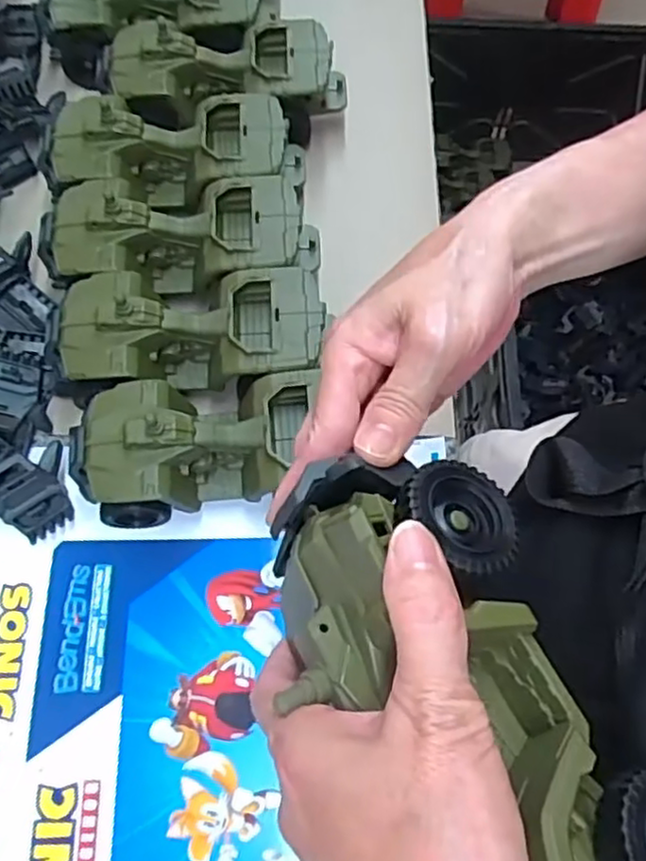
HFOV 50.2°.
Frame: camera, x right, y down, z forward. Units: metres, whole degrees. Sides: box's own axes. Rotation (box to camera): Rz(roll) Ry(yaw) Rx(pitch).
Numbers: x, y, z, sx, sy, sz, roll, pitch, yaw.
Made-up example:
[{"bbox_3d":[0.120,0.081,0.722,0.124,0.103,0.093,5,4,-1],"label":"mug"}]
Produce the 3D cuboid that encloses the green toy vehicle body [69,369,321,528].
[{"bbox_3d":[-0.079,0.014,0.451,0.159,0.079,0.086,-3,70,-3],"label":"green toy vehicle body"}]

